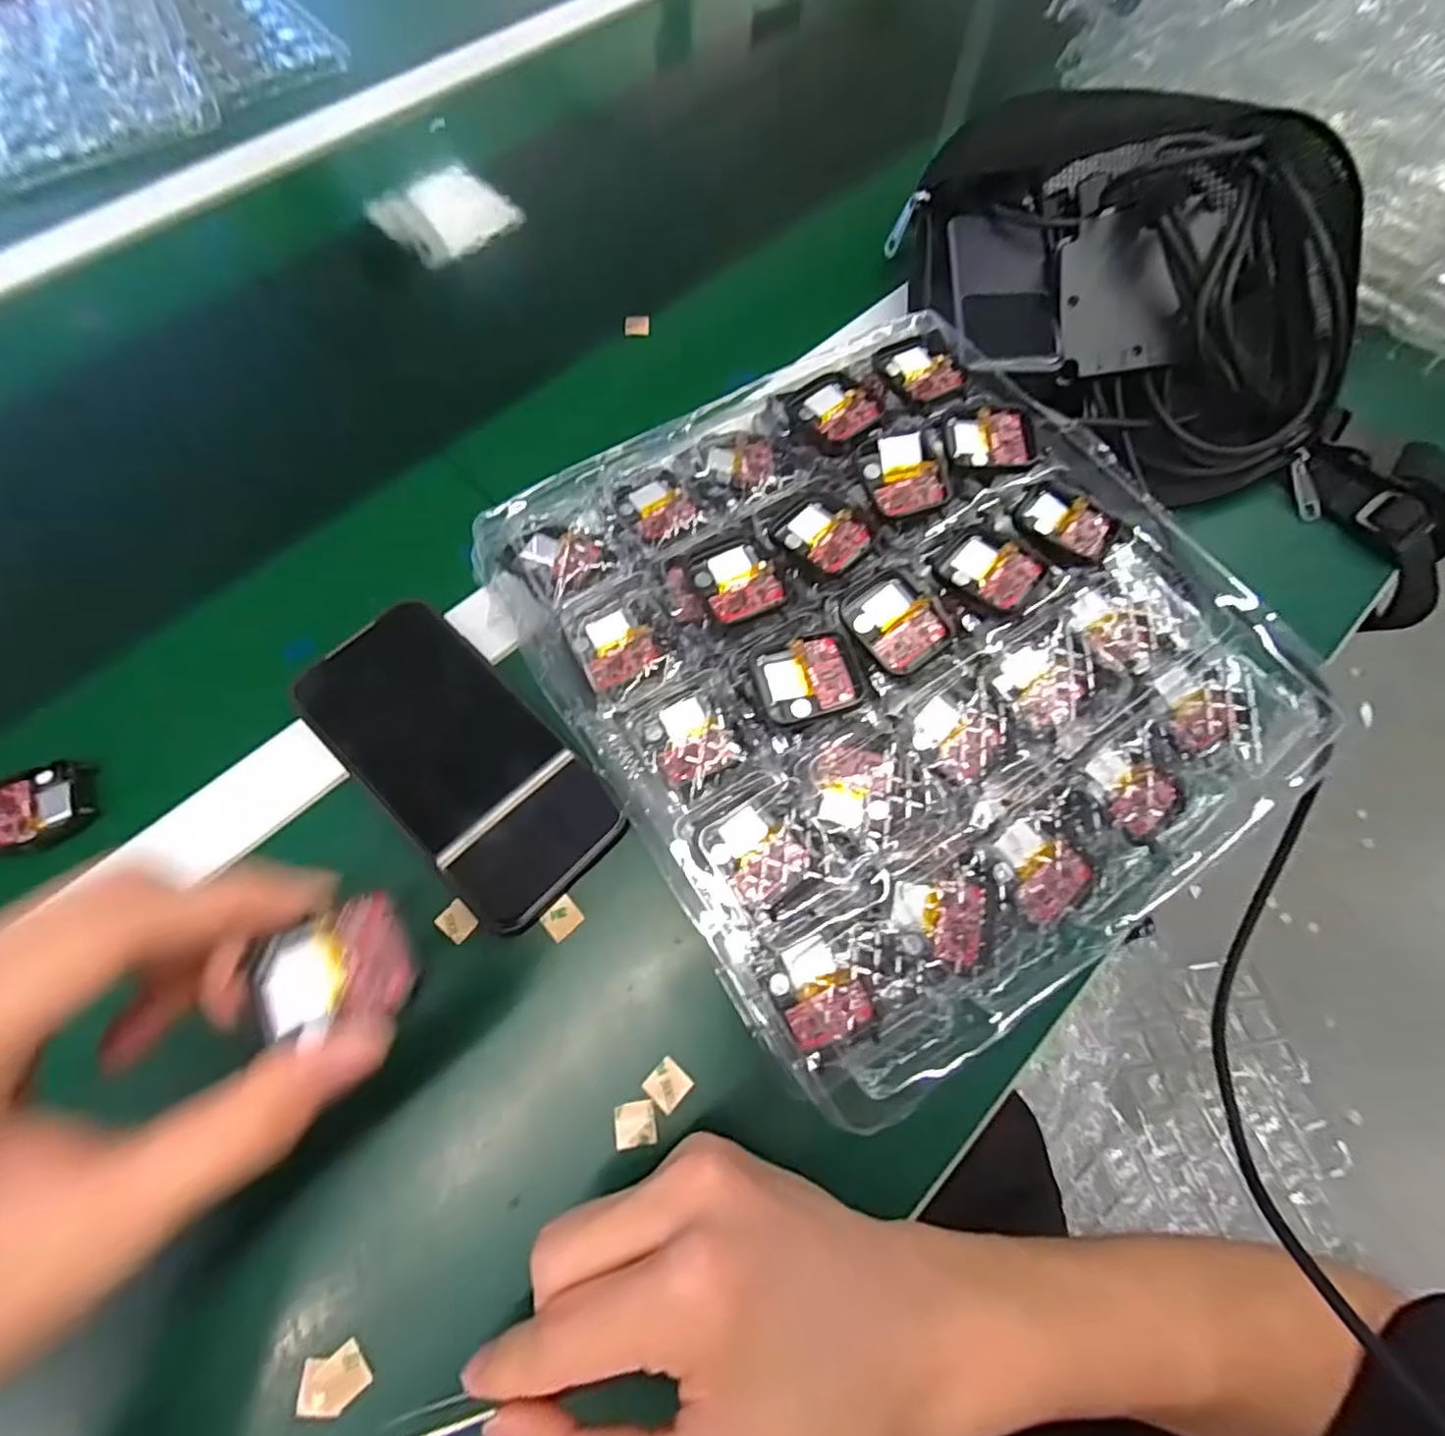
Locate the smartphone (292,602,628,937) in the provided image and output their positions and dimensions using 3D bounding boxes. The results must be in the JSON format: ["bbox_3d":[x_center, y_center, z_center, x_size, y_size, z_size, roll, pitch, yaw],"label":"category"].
[{"bbox_3d":[-0.122,0.017,0.295,0.075,0.013,0.159,-42,76,-14],"label":"smartphone"}]

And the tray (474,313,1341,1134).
[{"bbox_3d":[0.074,-0.032,0.293,0.271,0.054,0.284,-31,72,-13],"label":"tray"}]

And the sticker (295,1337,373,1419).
[{"bbox_3d":[-0.137,0.233,0.226,0.024,0.004,0.018,-19,65,-9],"label":"sticker"}]

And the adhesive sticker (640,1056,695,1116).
[{"bbox_3d":[-0.022,0.148,0.260,0.016,0.004,0.016,41,73,14],"label":"adhesive sticker"}]

